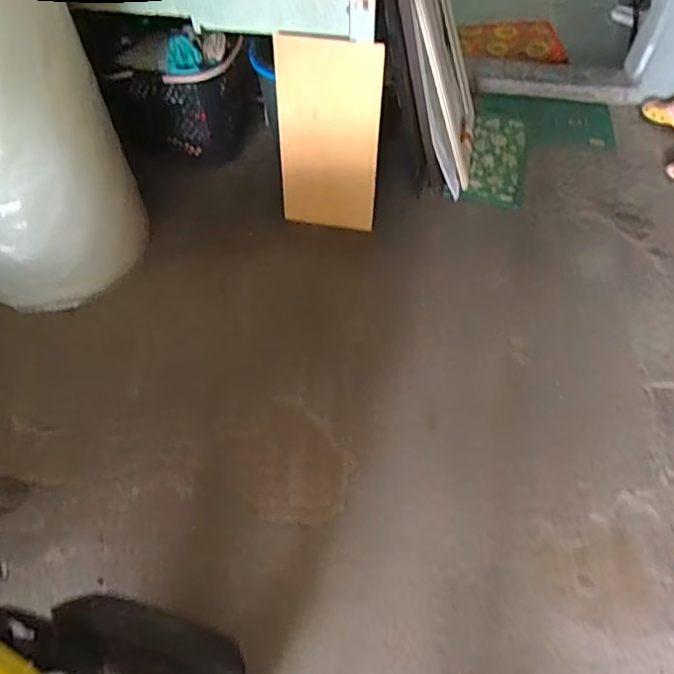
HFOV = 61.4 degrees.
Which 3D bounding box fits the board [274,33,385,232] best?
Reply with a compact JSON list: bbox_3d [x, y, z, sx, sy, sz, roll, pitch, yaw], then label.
[{"bbox_3d":[-0.028,-0.594,1.727,0.309,0.573,0.028,10,48,10],"label":"board"}]

